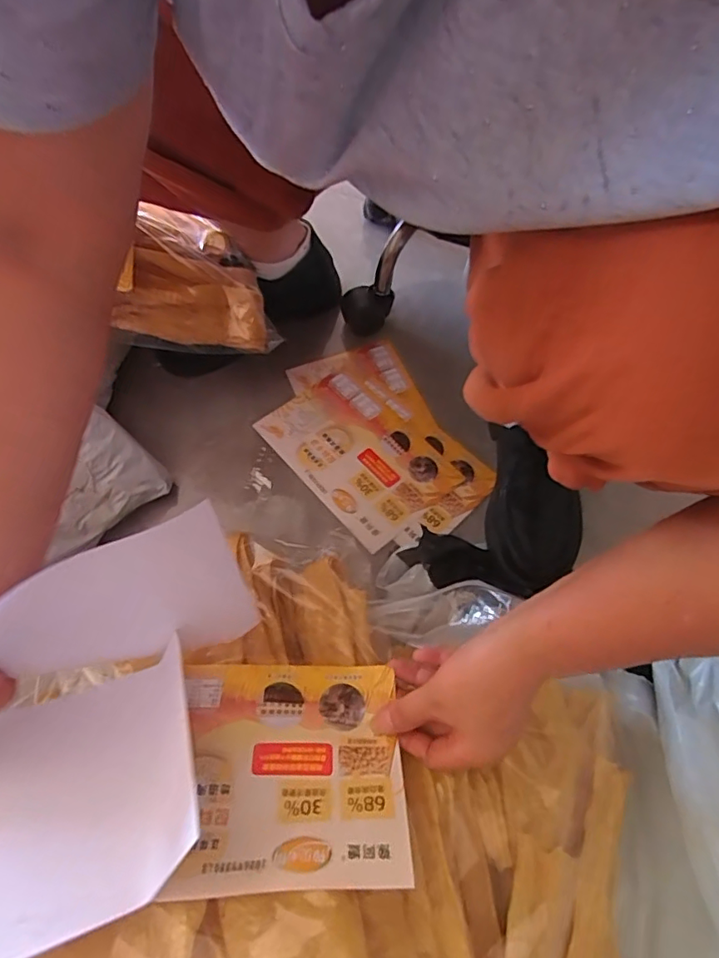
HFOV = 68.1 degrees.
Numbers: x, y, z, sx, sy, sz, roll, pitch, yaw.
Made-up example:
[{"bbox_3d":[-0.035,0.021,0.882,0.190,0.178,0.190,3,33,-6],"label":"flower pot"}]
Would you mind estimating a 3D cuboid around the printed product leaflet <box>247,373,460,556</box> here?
[{"bbox_3d":[-0.007,-0.032,0.608,0.138,0.006,0.211,-37,68,-19],"label":"printed product leaflet"}]

